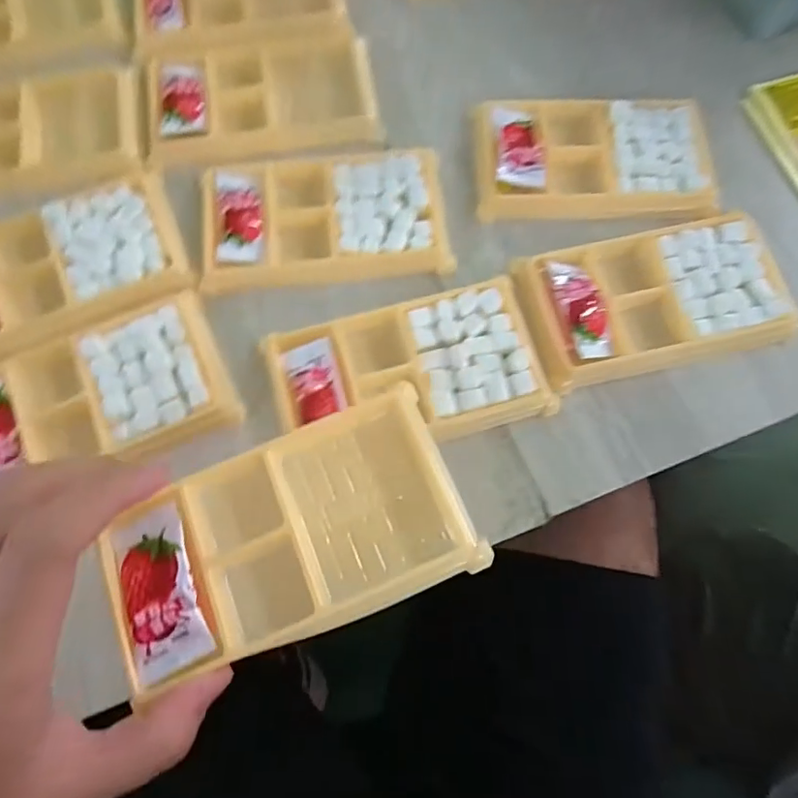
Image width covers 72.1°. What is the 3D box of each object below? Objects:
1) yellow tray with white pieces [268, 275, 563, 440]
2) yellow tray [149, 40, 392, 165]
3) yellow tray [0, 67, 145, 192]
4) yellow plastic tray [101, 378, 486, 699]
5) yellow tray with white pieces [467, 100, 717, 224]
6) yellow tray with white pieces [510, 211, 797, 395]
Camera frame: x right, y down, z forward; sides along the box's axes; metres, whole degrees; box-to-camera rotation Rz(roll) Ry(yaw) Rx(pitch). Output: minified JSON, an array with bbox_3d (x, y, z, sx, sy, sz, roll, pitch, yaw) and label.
[{"bbox_3d":[0.005,-0.013,0.276,0.135,0.011,0.074,-14,74,-5],"label":"yellow tray with white pieces"},{"bbox_3d":[-0.081,-0.179,0.326,0.133,0.012,0.078,-11,74,-4],"label":"yellow tray"},{"bbox_3d":[-0.219,-0.155,0.320,0.132,0.015,0.071,-14,74,-5],"label":"yellow tray"},{"bbox_3d":[-0.042,0.051,0.207,0.130,0.014,0.073,-22,75,-7],"label":"yellow plastic tray"},{"bbox_3d":[0.110,-0.139,0.315,0.129,0.012,0.079,0,73,-1],"label":"yellow tray with white pieces"},{"bbox_3d":[0.133,-0.053,0.287,0.129,0.011,0.075,-13,74,-5],"label":"yellow tray with white pieces"}]

